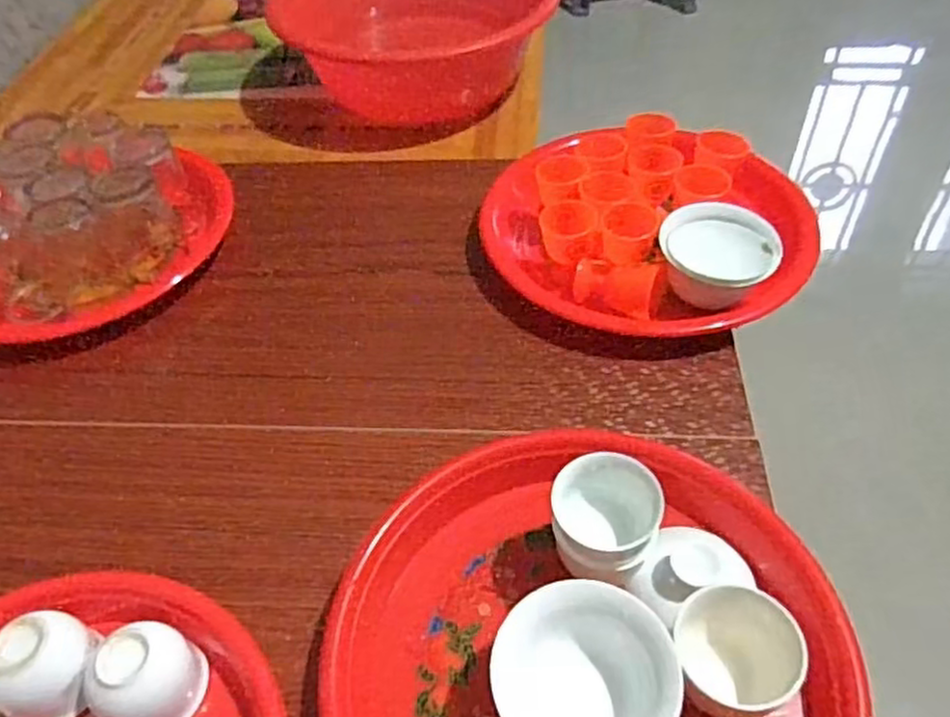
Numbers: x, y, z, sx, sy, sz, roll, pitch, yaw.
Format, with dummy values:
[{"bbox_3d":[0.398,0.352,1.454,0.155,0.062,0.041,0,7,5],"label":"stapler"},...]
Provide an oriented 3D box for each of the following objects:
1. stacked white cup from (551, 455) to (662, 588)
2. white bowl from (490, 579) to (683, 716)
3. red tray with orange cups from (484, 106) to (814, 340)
[{"bbox_3d":[0.070,0.095,0.395,0.055,0.070,0.057,-2,48,2],"label":"stacked white cup"},{"bbox_3d":[0.051,0.154,0.348,0.081,0.052,0.075,-2,48,2],"label":"white bowl"},{"bbox_3d":[0.134,-0.107,0.582,0.248,0.066,0.211,31,58,28],"label":"red tray with orange cups"}]

